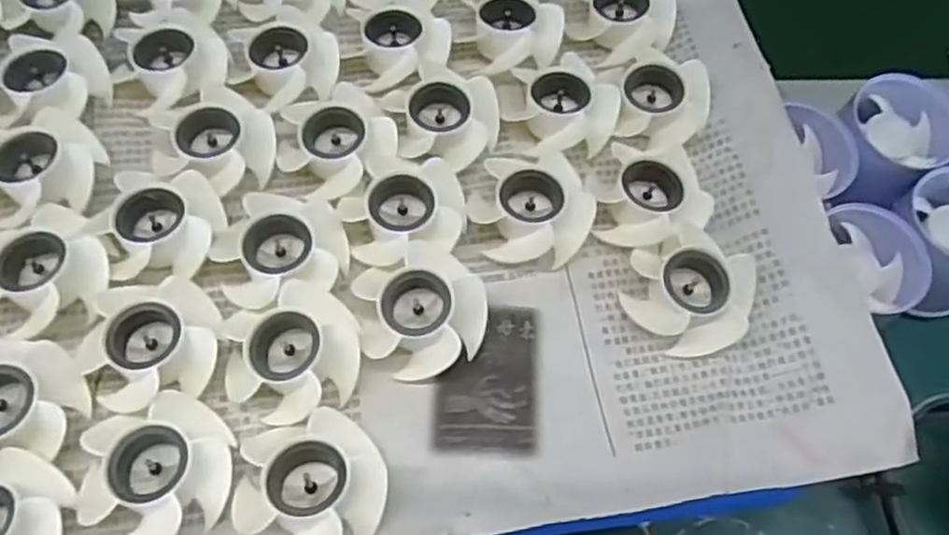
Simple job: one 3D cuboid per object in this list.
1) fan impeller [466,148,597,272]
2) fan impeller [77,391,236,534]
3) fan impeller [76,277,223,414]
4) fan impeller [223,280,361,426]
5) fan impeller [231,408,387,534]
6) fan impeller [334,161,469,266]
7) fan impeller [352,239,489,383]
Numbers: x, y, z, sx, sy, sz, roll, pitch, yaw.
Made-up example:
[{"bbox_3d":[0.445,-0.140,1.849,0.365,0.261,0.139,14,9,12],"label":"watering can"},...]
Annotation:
[{"bbox_3d":[0.020,-0.021,0.263,0.045,0.016,0.043,-13,66,-9],"label":"fan impeller"},{"bbox_3d":[-0.095,0.060,0.219,0.042,0.013,0.040,1,64,-2],"label":"fan impeller"},{"bbox_3d":[-0.104,0.024,0.236,0.043,0.014,0.039,-14,66,-9],"label":"fan impeller"},{"bbox_3d":[-0.058,0.027,0.236,0.041,0.016,0.041,1,64,-2],"label":"fan impeller"},{"bbox_3d":[-0.047,0.063,0.214,0.041,0.014,0.041,1,64,-2],"label":"fan impeller"},{"bbox_3d":[-0.025,-0.020,0.260,0.042,0.015,0.040,1,64,-2],"label":"fan impeller"},{"bbox_3d":[-0.018,0.015,0.245,0.041,0.018,0.040,1,64,-2],"label":"fan impeller"}]

